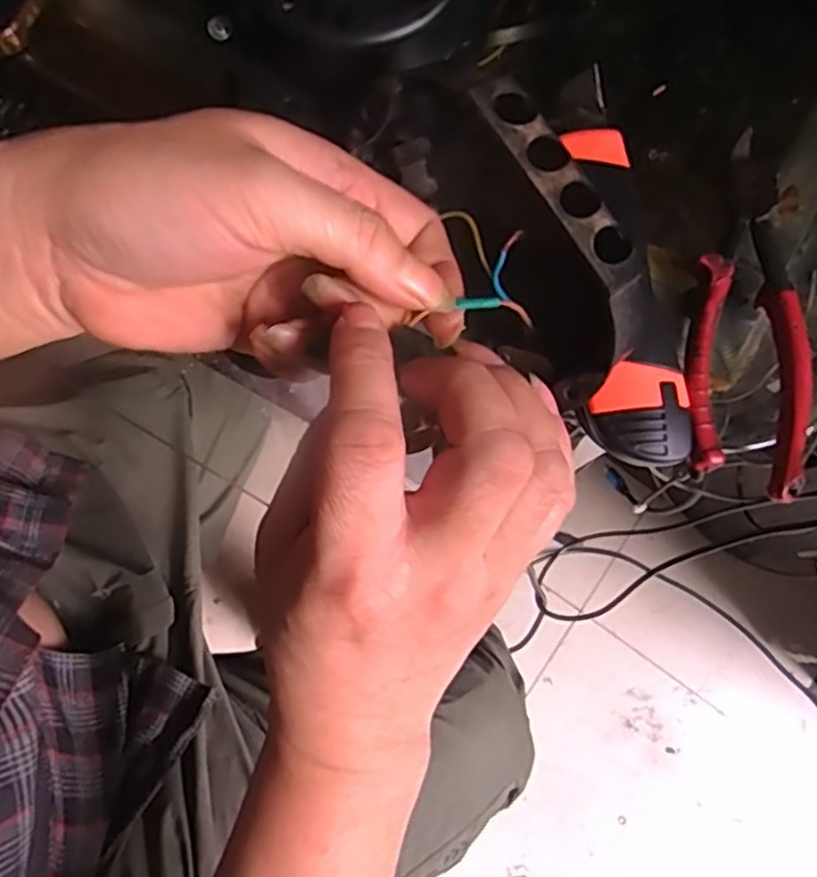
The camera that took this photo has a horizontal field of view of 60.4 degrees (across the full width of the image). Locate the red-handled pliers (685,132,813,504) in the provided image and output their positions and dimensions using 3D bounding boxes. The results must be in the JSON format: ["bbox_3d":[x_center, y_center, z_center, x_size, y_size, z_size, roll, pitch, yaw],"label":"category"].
[{"bbox_3d":[0.140,-0.054,0.283,0.044,0.017,0.152,13,79,2],"label":"red-handled pliers"}]

